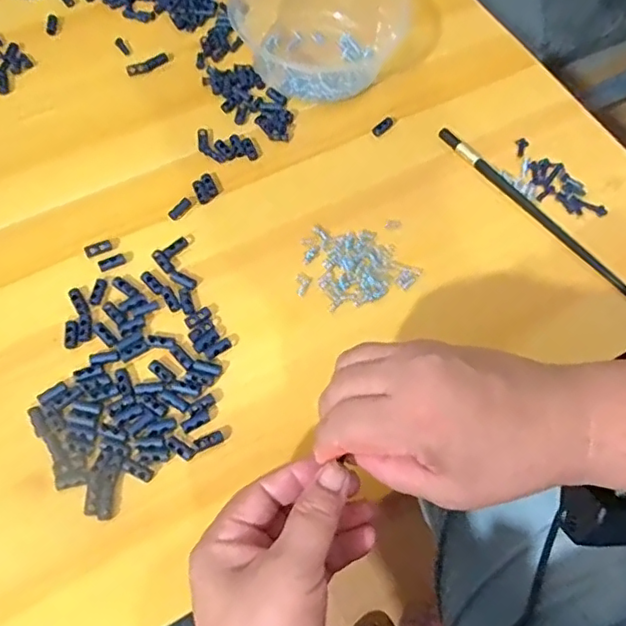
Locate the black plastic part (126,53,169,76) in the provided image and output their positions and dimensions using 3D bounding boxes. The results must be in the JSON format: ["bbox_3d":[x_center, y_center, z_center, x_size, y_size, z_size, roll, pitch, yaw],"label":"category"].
[{"bbox_3d":[-0.139,-0.210,0.489,0.036,0.004,0.010,-25,70,-12],"label":"black plastic part"}]

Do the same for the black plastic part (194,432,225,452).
[{"bbox_3d":[-0.065,0.080,0.363,0.017,0.005,0.008,-20,66,-13],"label":"black plastic part"}]

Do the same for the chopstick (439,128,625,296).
[{"bbox_3d":[0.181,-0.067,0.438,0.011,0.006,0.228,-37,73,-16],"label":"chopstick"}]

